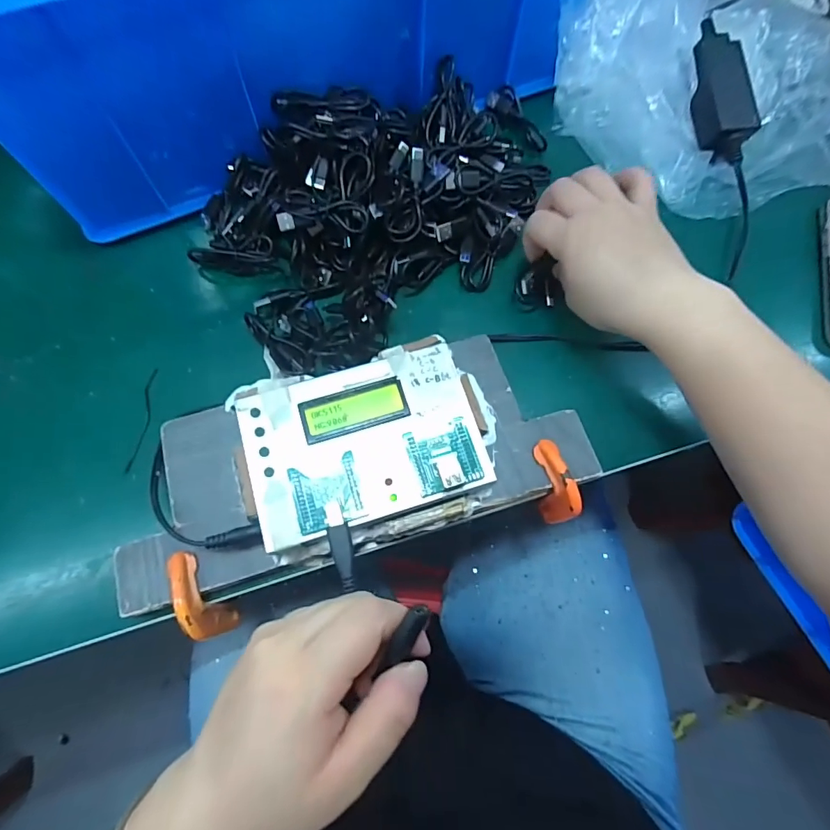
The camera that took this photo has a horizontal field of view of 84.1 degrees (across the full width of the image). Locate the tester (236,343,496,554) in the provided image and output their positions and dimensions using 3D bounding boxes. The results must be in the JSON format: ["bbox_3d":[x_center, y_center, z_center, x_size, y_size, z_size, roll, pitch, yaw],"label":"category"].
[{"bbox_3d":[-0.032,0.018,0.294,0.138,0.032,0.095,-16,72,-8],"label":"tester"}]

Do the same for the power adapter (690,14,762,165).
[{"bbox_3d":[0.272,-0.287,0.407,0.046,0.024,0.122,-5,88,-4],"label":"power adapter"}]

